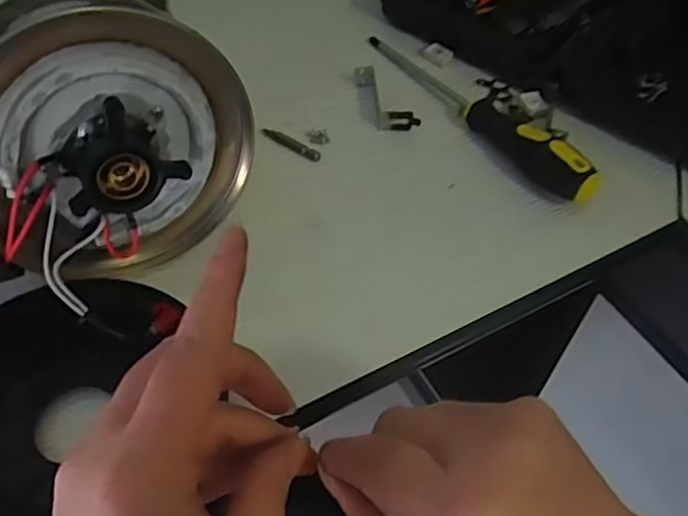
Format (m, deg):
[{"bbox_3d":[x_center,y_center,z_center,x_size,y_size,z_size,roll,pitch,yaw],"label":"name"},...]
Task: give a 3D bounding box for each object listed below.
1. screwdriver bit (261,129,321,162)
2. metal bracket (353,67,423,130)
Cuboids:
[{"bbox_3d":[-0.037,-0.078,0.424,0.045,0.005,0.008,25,57,18],"label":"screwdriver bit"},{"bbox_3d":[0.027,-0.114,0.446,0.022,0.014,0.068,-25,57,-18],"label":"metal bracket"}]

